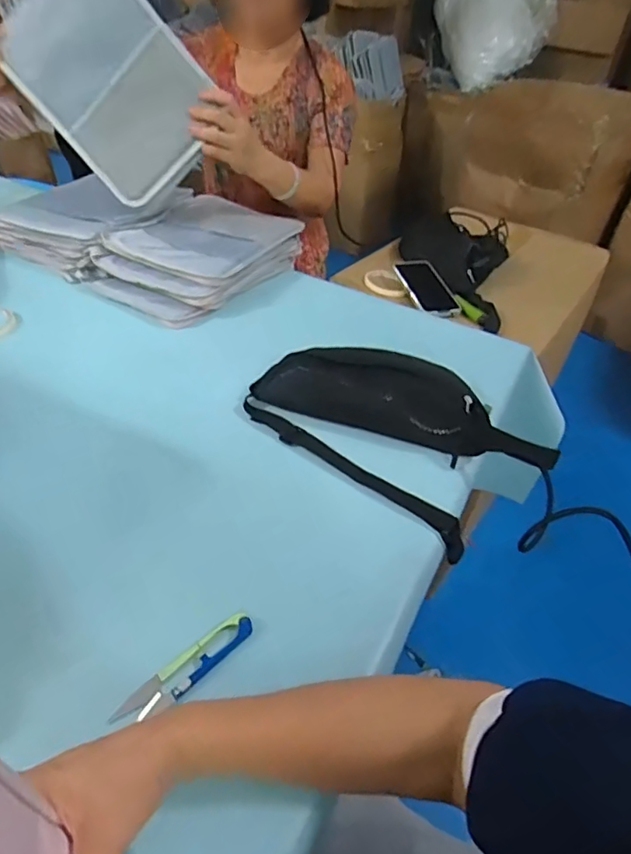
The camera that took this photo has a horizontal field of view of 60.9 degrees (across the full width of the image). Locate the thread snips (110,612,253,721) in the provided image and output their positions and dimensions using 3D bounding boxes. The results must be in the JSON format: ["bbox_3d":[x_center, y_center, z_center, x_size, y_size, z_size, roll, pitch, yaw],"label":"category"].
[{"bbox_3d":[-0.099,0.188,0.418,0.118,0.008,0.030,-32,45,-29],"label":"thread snips"}]

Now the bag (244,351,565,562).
[{"bbox_3d":[0.096,-0.013,0.626,0.212,0.066,0.321,-31,53,-34],"label":"bag"}]

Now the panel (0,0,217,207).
[{"bbox_3d":[-0.305,-0.518,0.803,0.223,0.297,0.031,-38,21,14],"label":"panel"}]

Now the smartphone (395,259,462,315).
[{"bbox_3d":[0.202,-0.251,0.965,0.074,0.015,0.149,-13,60,-16],"label":"smartphone"}]

